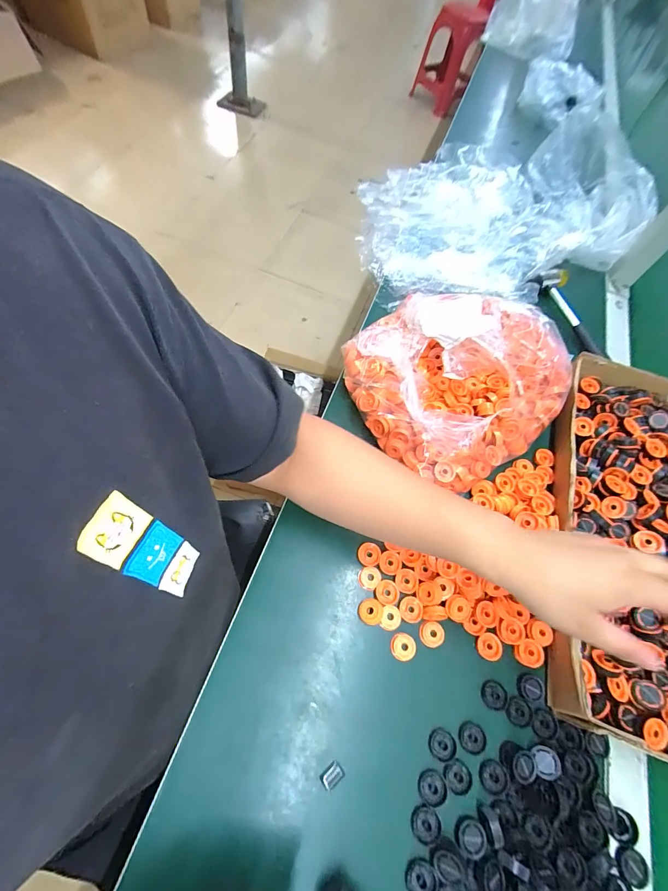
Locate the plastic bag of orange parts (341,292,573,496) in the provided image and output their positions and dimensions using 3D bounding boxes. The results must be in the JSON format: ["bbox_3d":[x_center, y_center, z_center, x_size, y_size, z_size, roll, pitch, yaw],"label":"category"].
[{"bbox_3d":[0.150,-0.092,0.459,0.224,0.095,0.247,-35,74,-22],"label":"plastic bag of orange parts"}]

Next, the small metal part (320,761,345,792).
[{"bbox_3d":[-0.001,0.300,0.333,0.020,0.004,0.015,-32,72,-21],"label":"small metal part"}]

